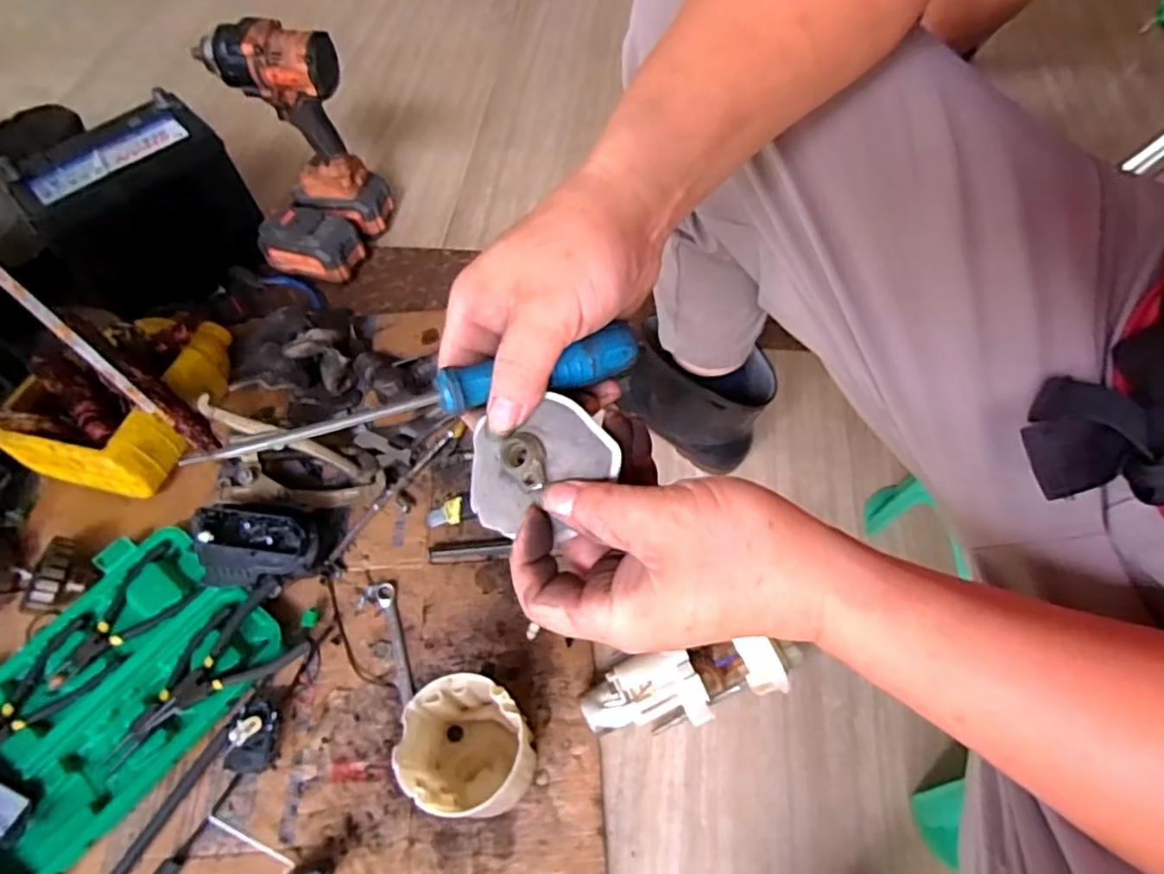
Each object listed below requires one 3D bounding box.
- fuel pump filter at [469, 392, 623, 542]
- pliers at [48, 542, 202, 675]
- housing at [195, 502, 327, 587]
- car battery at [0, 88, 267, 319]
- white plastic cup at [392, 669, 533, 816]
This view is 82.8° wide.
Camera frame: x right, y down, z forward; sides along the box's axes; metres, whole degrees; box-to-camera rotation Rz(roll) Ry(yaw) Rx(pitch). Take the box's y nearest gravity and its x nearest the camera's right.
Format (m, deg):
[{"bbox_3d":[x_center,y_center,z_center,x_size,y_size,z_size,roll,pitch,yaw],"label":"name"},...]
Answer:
[{"bbox_3d":[-0.019,0.012,0.286,0.064,0.015,0.058,-4,83,12],"label":"fuel pump filter"},{"bbox_3d":[-0.477,0.184,0.677,0.148,0.012,0.086,-38,63,-19],"label":"pliers"},{"bbox_3d":[-0.329,0.111,0.677,0.116,0.060,0.075,1,58,4],"label":"housing"},{"bbox_3d":[-0.585,-0.293,0.878,0.175,0.196,0.237,37,67,23],"label":"car battery"},{"bbox_3d":[-0.096,0.264,0.565,0.096,0.119,0.088,-10,58,-3],"label":"white plastic cup"}]

